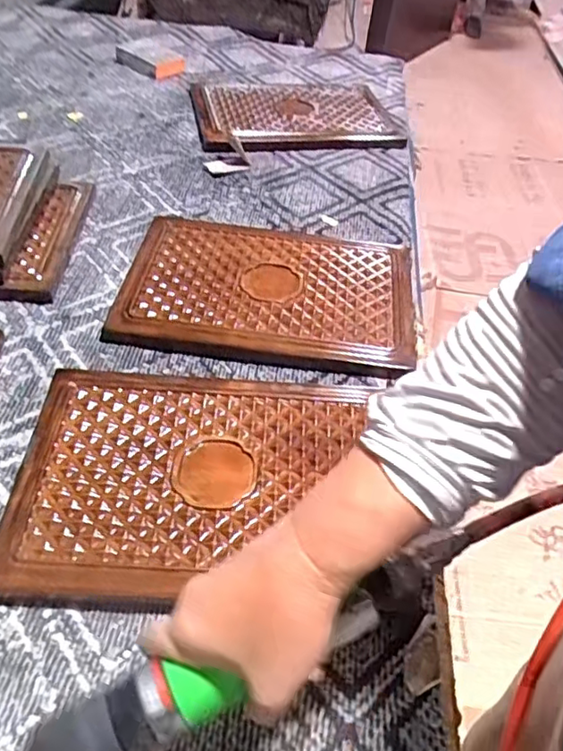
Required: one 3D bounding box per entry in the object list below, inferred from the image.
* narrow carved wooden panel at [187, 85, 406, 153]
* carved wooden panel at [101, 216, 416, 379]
[{"bbox_3d":[0.025,-0.435,0.988,0.331,0.019,0.249,-7,49,-13],"label":"narrow carved wooden panel"},{"bbox_3d":[-0.012,-0.095,0.665,0.306,0.026,0.210,8,47,0],"label":"carved wooden panel"}]

